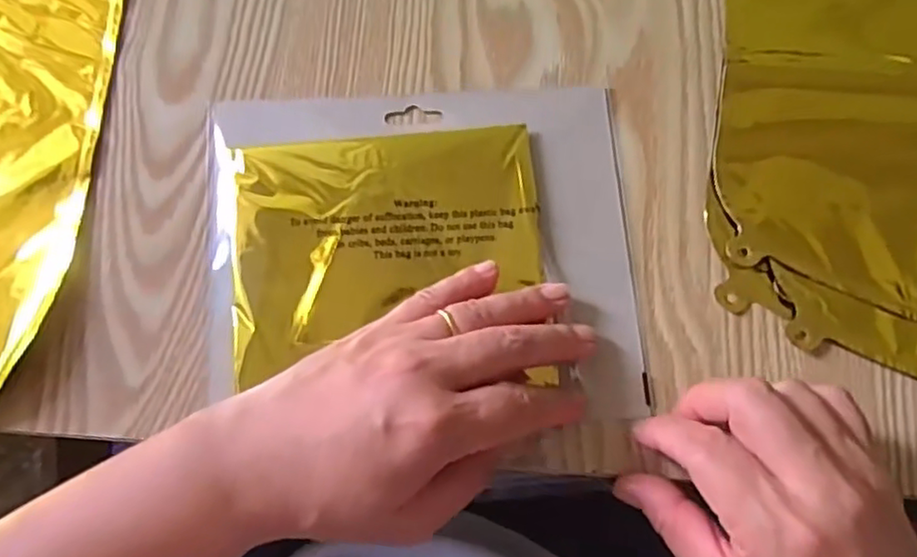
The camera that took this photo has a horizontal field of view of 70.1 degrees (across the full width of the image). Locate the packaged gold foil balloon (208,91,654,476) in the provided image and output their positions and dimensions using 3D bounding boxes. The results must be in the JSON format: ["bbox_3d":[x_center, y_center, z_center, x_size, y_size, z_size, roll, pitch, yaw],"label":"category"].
[{"bbox_3d":[-0.015,-0.004,0.300,0.195,0.010,0.180,-2,75,-2],"label":"packaged gold foil balloon"}]

